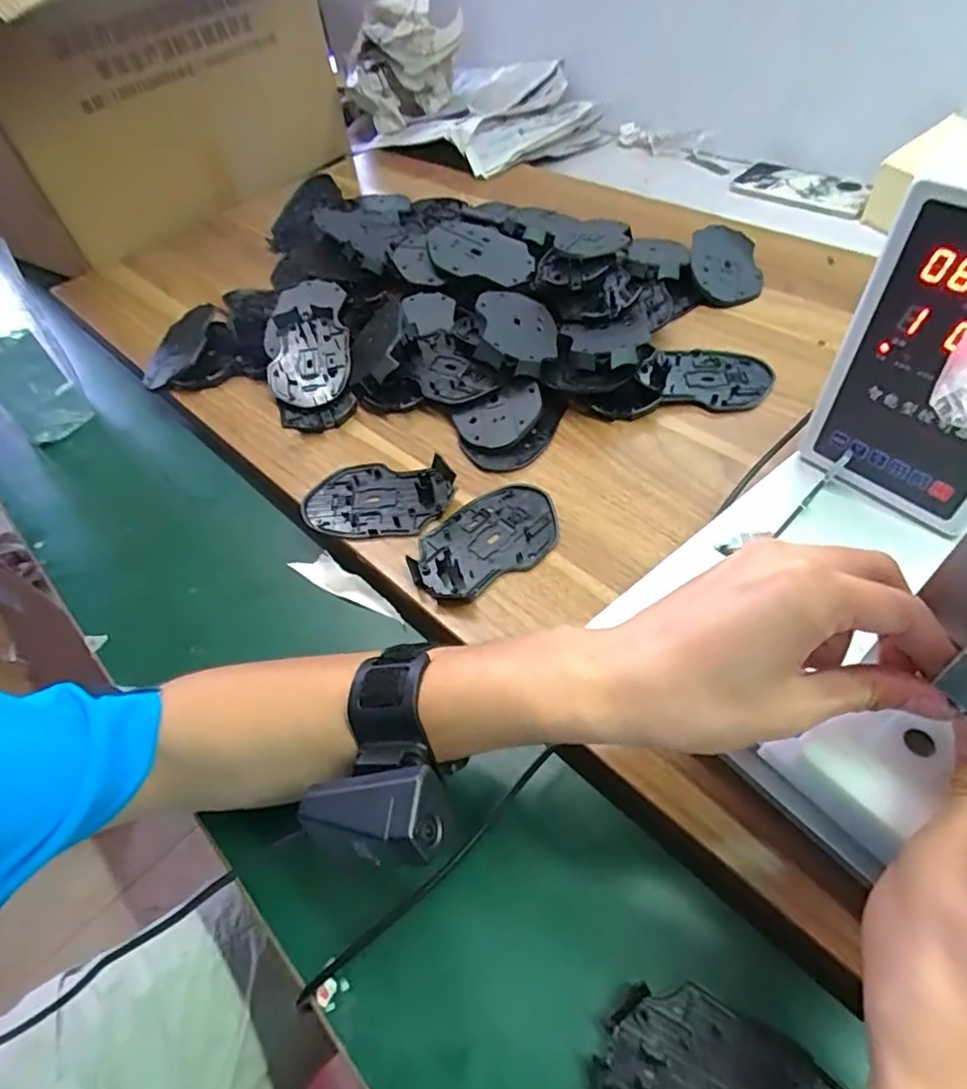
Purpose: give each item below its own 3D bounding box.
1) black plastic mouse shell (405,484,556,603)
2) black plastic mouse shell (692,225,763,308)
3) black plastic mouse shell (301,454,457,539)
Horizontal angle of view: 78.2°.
[{"bbox_3d":[0.003,-0.005,0.421,0.117,0.009,0.070,-36,56,-19],"label":"black plastic mouse shell"},{"bbox_3d":[0.242,-0.283,0.601,0.074,0.028,0.106,0,54,4],"label":"black plastic mouse shell"},{"bbox_3d":[-0.081,-0.036,0.455,0.113,0.012,0.071,-3,52,6],"label":"black plastic mouse shell"}]

